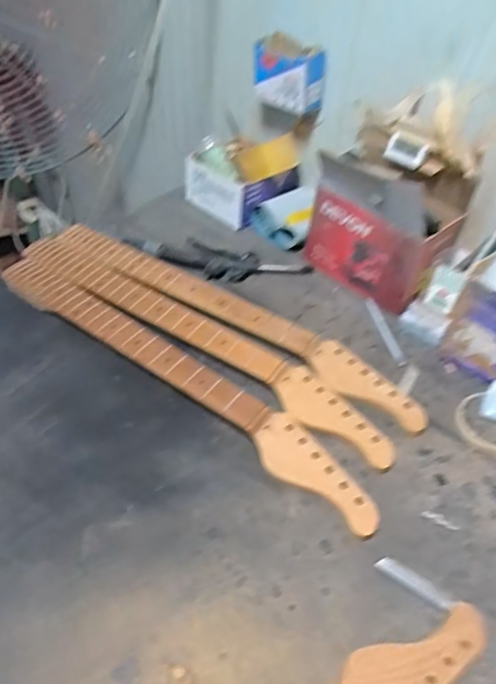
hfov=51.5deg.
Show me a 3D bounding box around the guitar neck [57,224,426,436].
[{"bbox_3d":[-0.028,-0.047,0.778,0.631,0.034,0.070,28,52,20],"label":"guitar neck"}]

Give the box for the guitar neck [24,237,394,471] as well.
[{"bbox_3d":[-0.076,-0.011,0.749,0.632,0.034,0.070,28,52,20],"label":"guitar neck"}]

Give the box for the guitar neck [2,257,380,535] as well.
[{"bbox_3d":[-0.105,0.038,0.701,0.639,0.029,0.066,30,53,22],"label":"guitar neck"}]

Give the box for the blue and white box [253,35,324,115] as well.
[{"bbox_3d":[0.066,-0.437,0.838,0.110,0.091,0.056,36,56,26],"label":"blue and white box"}]

